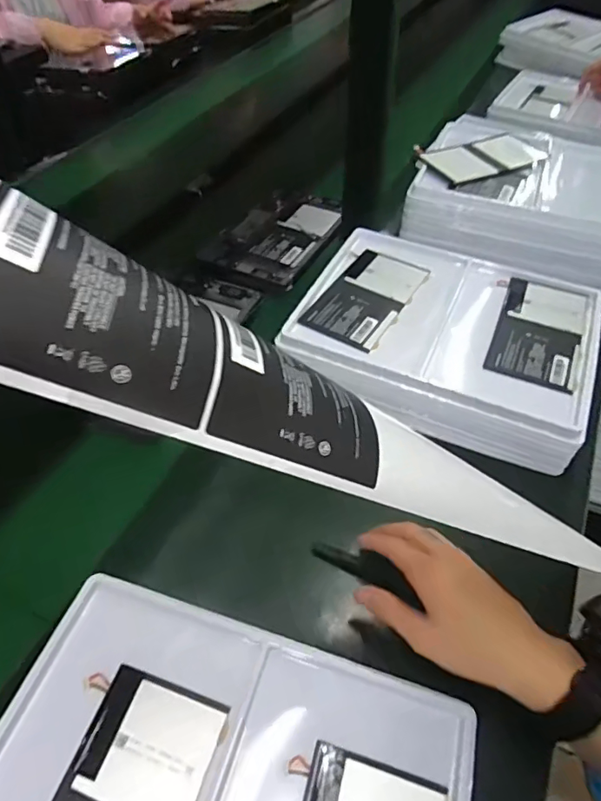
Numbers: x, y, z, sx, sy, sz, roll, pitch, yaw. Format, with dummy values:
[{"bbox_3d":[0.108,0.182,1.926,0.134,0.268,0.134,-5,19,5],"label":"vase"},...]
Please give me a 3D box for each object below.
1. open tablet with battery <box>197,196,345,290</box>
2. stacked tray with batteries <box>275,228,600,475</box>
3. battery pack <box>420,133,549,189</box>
[{"bbox_3d":[-0.027,-0.257,0.782,0.146,0.018,0.241,27,56,18],"label":"open tablet with battery"},{"bbox_3d":[0.172,-0.085,0.607,0.314,0.072,0.254,20,54,13],"label":"stacked tray with batteries"},{"bbox_3d":[0.257,-0.339,0.709,0.164,0.008,0.094,-24,56,-18],"label":"battery pack"}]

